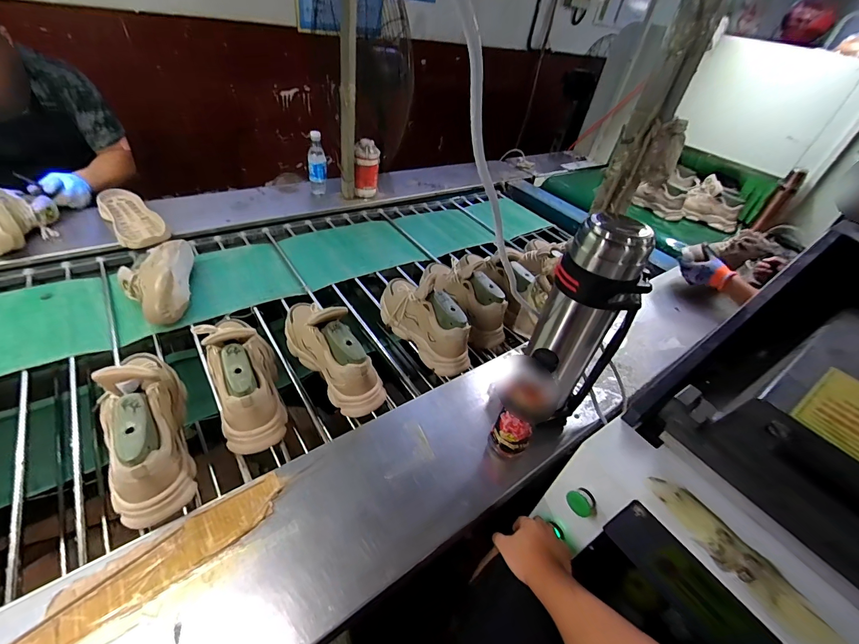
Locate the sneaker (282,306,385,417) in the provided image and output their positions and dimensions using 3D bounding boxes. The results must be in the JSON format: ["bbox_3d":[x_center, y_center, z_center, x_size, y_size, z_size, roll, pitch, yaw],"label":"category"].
[{"bbox_3d":[-0.205,0.042,0.768,0.101,0.136,0.293,-23,52,-33],"label":"sneaker"}]

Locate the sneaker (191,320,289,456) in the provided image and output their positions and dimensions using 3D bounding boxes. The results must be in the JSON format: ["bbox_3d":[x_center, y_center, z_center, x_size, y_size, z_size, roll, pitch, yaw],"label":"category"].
[{"bbox_3d":[-0.340,0.085,0.697,0.098,0.157,0.285,-11,46,-23],"label":"sneaker"}]

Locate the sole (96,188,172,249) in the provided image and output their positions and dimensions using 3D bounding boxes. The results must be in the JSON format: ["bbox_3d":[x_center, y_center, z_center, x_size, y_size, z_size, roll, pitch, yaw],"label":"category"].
[{"bbox_3d":[-0.847,-0.302,1.061,0.121,0.050,0.307,-29,55,-36],"label":"sole"}]

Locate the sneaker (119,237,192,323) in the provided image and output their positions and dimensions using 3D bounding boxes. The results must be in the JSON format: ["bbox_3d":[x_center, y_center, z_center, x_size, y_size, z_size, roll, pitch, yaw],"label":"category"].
[{"bbox_3d":[-0.650,-0.092,0.883,0.135,0.102,0.266,-9,45,-21],"label":"sneaker"}]

